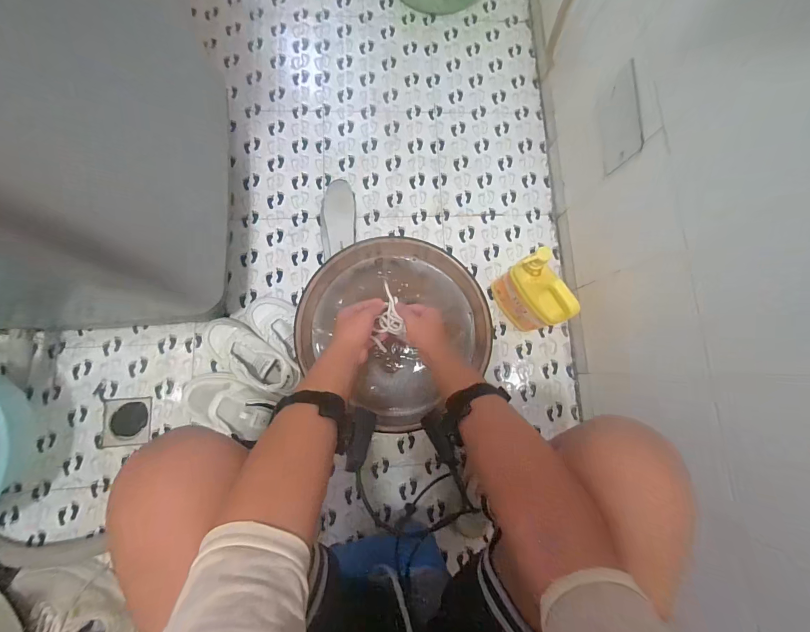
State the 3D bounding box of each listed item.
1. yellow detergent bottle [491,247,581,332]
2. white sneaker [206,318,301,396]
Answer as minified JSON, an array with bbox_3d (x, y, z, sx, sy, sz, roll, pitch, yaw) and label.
[{"bbox_3d":[0.267,-0.037,0.737,0.067,0.253,0.146,-32,85,-10],"label":"yellow detergent bottle"},{"bbox_3d":[-0.334,0.093,0.757,0.234,0.099,0.090,35,79,1],"label":"white sneaker"}]

